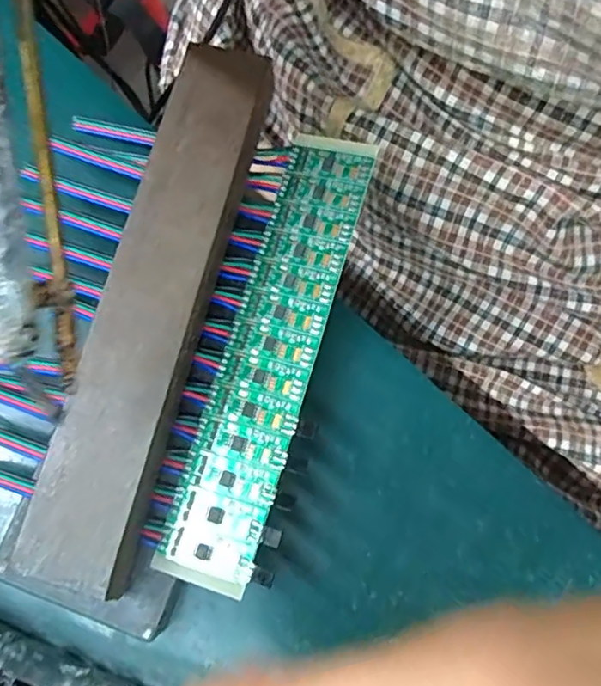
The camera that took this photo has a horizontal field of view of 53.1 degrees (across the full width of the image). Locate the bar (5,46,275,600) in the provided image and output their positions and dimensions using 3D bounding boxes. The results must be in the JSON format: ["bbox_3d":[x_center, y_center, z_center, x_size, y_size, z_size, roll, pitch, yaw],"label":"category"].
[{"bbox_3d":[-0.048,-0.014,0.205,0.035,0.024,0.183,14,77,5],"label":"bar"}]

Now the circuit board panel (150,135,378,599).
[{"bbox_3d":[-0.010,0.001,0.211,0.033,0.004,0.161,15,77,14],"label":"circuit board panel"}]

